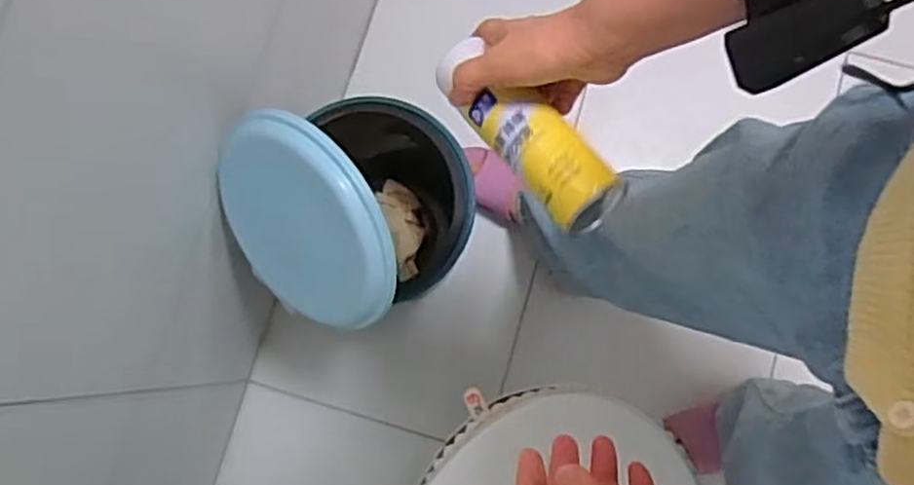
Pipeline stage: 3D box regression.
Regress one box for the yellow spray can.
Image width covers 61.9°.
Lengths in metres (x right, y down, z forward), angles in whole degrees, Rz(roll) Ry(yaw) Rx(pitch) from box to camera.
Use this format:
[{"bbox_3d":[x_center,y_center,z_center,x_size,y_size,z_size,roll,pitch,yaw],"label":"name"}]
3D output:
[{"bbox_3d":[0.043,-0.076,0.543,0.049,0.048,0.167,-40,67,-5],"label":"yellow spray can"}]

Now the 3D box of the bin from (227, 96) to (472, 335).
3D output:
[{"bbox_3d":[-0.125,-0.054,0.960,0.225,0.444,0.291,29,82,6],"label":"bin"}]

